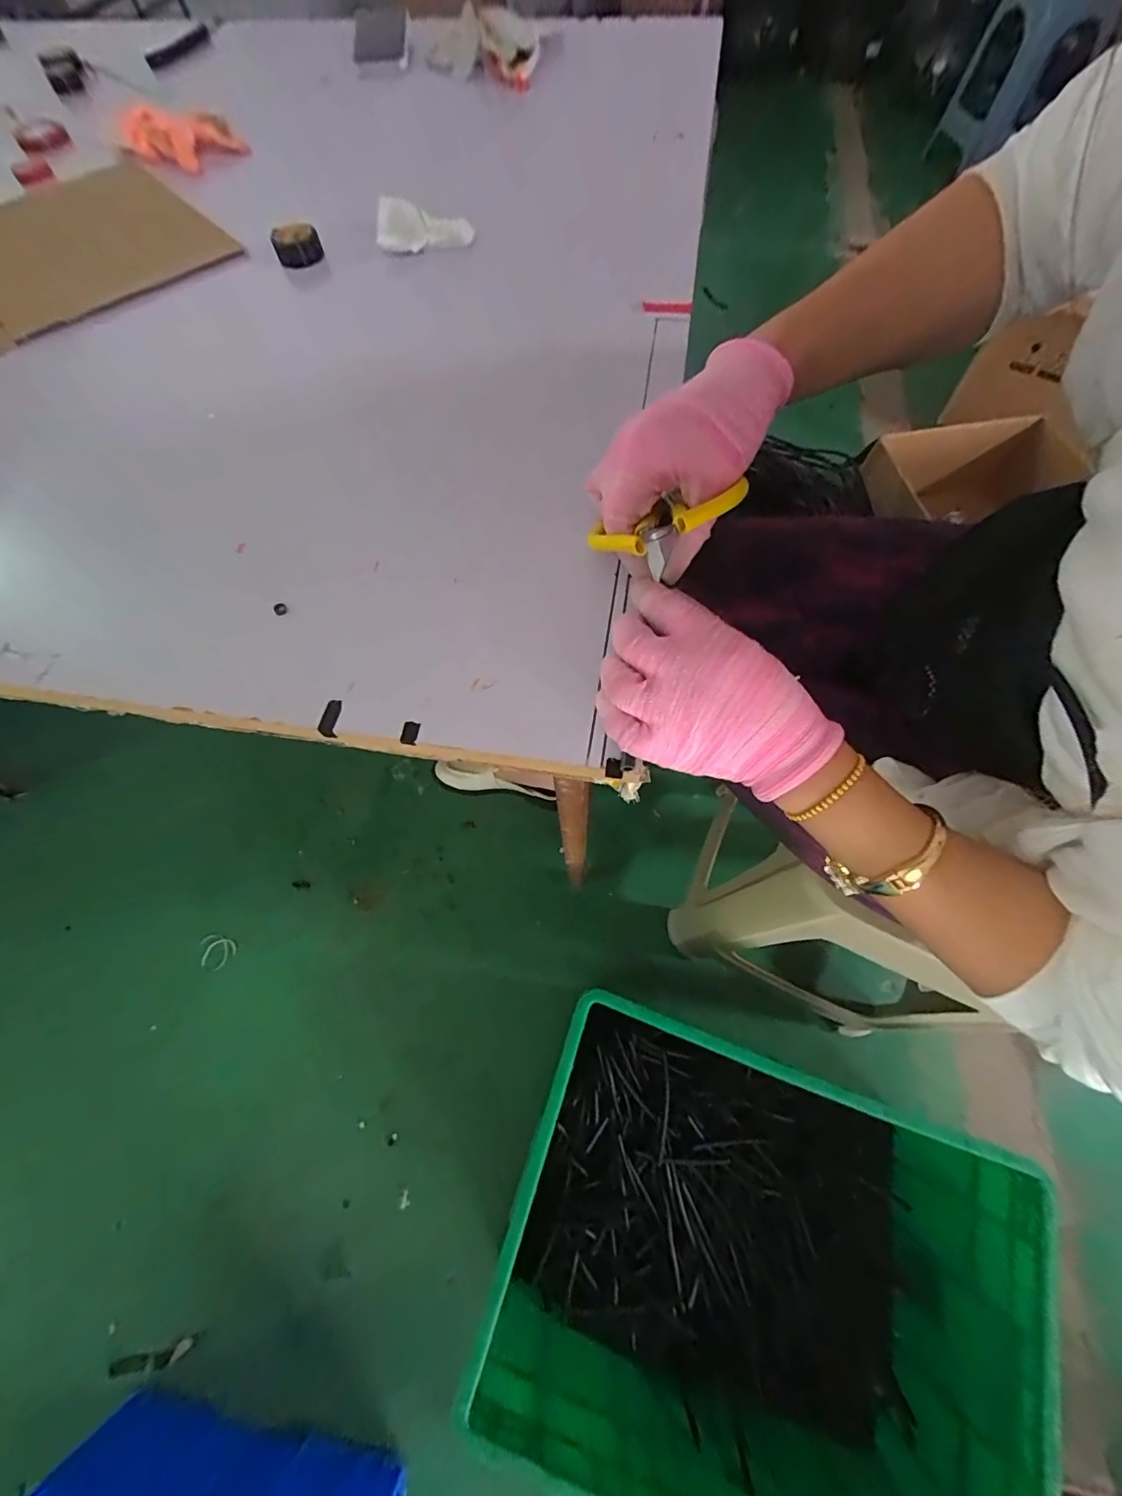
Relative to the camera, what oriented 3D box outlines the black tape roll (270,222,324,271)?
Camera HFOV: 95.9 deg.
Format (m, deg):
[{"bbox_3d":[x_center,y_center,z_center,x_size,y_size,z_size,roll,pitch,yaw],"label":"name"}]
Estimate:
[{"bbox_3d":[-0.268,-0.510,0.514,0.044,0.022,0.044,-1,67,2],"label":"black tape roll"}]

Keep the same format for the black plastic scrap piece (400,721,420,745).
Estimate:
[{"bbox_3d":[-0.088,-0.009,0.294,0.009,0.005,0.013,9,67,6],"label":"black plastic scrap piece"}]

